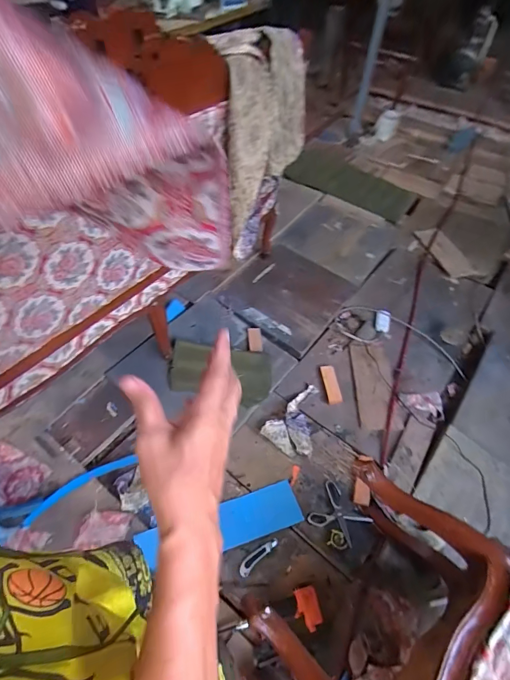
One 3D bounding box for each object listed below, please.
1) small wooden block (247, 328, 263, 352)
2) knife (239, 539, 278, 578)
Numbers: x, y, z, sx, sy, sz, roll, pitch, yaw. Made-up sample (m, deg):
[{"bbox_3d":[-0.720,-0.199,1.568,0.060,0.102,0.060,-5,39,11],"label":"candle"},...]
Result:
[{"bbox_3d":[0.000,-0.001,1.655,0.062,0.029,0.137,-2,54,-5],"label":"small wooden block"},{"bbox_3d":[0.011,0.694,1.174,0.151,0.012,0.037,-32,61,-24],"label":"knife"}]

